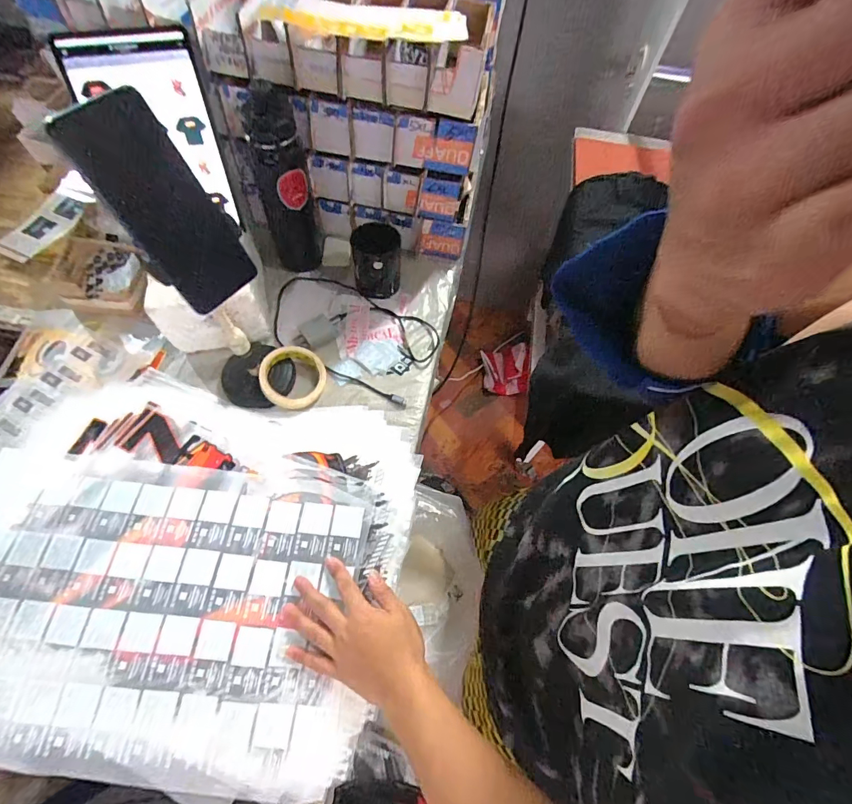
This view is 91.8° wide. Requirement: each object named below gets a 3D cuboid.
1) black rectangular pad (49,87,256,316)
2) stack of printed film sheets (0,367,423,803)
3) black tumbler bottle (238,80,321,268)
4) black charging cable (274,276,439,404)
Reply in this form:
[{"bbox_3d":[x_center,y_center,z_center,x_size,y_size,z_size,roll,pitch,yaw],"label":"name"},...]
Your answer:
[{"bbox_3d":[-0.217,-0.157,0.348,0.011,0.161,0.077,28,65,37],"label":"black rectangular pad"},{"bbox_3d":[-0.301,0.177,0.517,0.526,0.032,0.441,11,61,2],"label":"stack of printed film sheets"},{"bbox_3d":[-0.219,-0.320,0.643,0.075,0.299,0.092,-11,63,-10],"label":"black tumbler bottle"},{"bbox_3d":[-0.128,-0.118,0.682,0.289,0.030,0.160,25,63,9],"label":"black charging cable"}]

